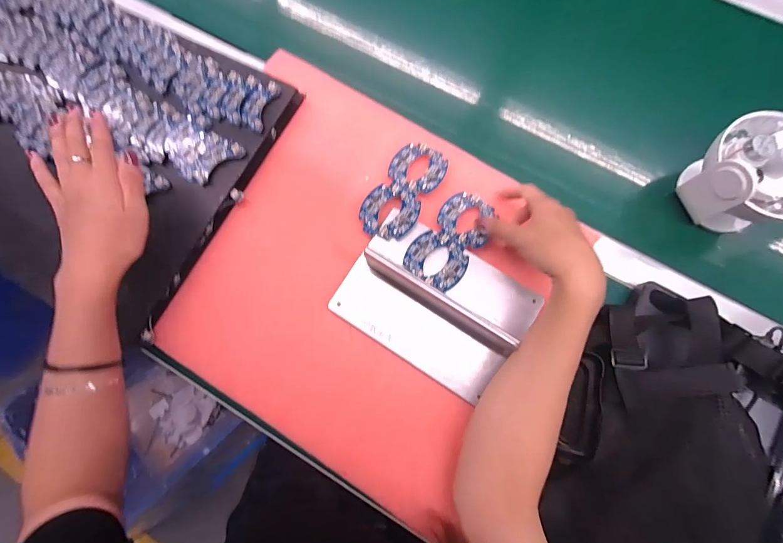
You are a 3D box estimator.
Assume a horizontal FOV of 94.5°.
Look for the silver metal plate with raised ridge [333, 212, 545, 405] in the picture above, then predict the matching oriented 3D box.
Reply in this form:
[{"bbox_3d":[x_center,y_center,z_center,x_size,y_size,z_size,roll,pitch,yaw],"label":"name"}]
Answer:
[{"bbox_3d":[0.049,0.031,0.392,0.192,0.063,0.139,32,82,7],"label":"silver metal plate with raised ridge"}]

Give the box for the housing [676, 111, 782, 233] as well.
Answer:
[{"bbox_3d":[0.396,-0.098,0.383,0.109,0.107,0.125,-33,80,-4],"label":"housing"}]

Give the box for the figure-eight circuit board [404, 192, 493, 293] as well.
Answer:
[{"bbox_3d":[0.069,-0.037,0.413,0.068,0.010,0.125,38,74,10],"label":"figure-eight circuit board"}]

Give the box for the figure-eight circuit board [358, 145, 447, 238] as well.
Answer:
[{"bbox_3d":[0.014,-0.097,0.432,0.067,0.010,0.128,31,82,7],"label":"figure-eight circuit board"}]

